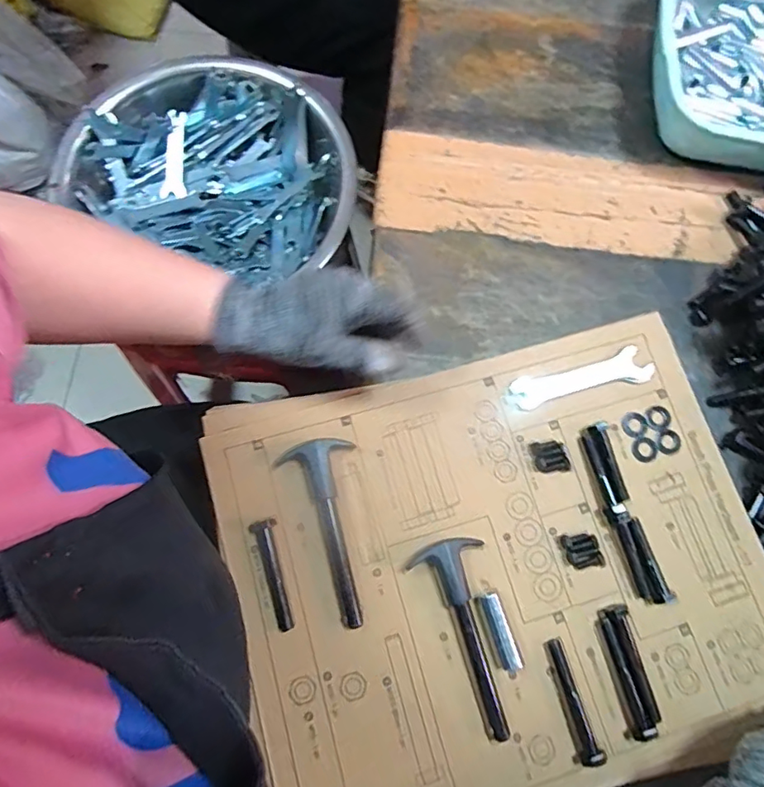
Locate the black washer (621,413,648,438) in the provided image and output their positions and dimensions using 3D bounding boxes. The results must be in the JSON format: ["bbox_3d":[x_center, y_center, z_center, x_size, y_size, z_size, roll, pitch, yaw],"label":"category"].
[{"bbox_3d":[0.197,0.024,0.407,0.020,0.004,0.020,0,74,-2],"label":"black washer"}]

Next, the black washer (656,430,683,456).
[{"bbox_3d":[0.222,0.037,0.404,0.020,0.004,0.018,-24,77,-8],"label":"black washer"}]

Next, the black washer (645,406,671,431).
[{"bbox_3d":[0.216,0.019,0.409,0.019,0.004,0.019,0,74,-2],"label":"black washer"}]

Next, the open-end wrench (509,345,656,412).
[{"bbox_3d":[0.158,-0.011,0.413,0.112,0.006,0.028,-15,75,-6],"label":"open-end wrench"}]

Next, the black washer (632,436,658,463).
[{"bbox_3d":[0.203,0.043,0.403,0.020,0.004,0.019,0,74,-2],"label":"black washer"}]

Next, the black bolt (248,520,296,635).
[{"bbox_3d":[-0.076,0.126,0.363,0.018,0.019,0.074,-14,75,-5],"label":"black bolt"}]

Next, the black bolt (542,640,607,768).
[{"bbox_3d":[0.128,0.205,0.349,0.014,0.014,0.073,-14,75,-5],"label":"black bolt"}]

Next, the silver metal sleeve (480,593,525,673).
[{"bbox_3d":[0.081,0.164,0.357,0.014,0.018,0.053,-19,76,-7],"label":"silver metal sleeve"}]

